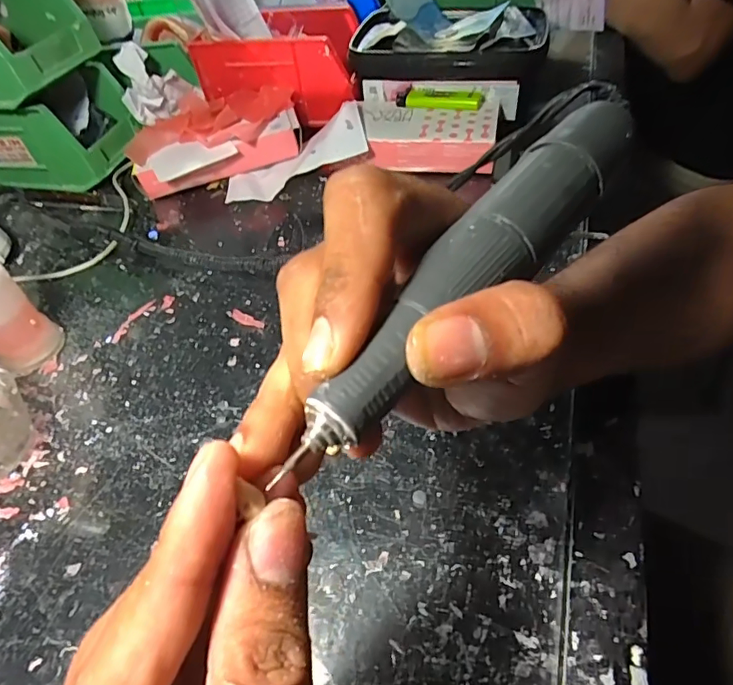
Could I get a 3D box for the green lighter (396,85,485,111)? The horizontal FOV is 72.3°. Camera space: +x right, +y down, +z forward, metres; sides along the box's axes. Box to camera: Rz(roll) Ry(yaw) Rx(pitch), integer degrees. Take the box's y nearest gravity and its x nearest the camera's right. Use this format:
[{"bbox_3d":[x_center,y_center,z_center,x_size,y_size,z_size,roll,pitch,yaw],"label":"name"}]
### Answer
[{"bbox_3d":[0.067,-0.229,0.470,0.082,0.013,0.022,12,51,17],"label":"green lighter"}]

